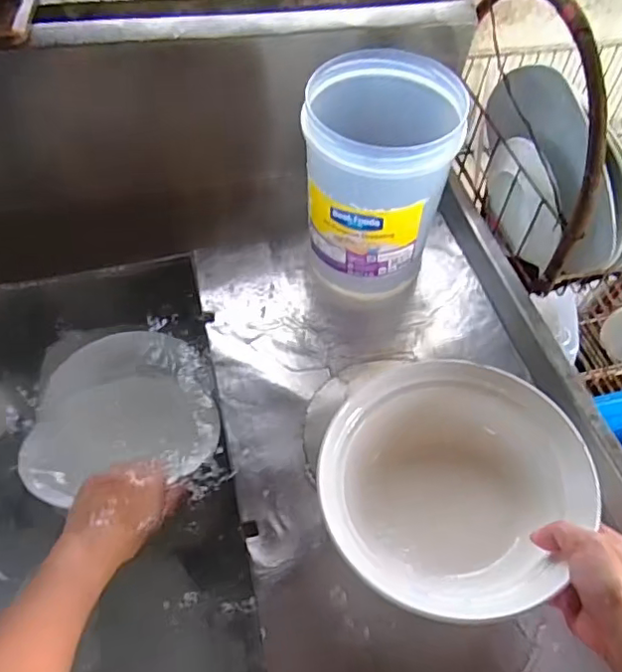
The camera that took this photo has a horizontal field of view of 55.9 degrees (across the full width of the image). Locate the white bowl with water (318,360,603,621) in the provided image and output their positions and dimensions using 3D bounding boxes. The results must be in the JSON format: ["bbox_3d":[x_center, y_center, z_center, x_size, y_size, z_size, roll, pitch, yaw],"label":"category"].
[{"bbox_3d":[0.121,0.132,0.521,0.218,0.084,0.215,2,54,-3],"label":"white bowl with water"}]

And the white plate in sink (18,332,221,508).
[{"bbox_3d":[-0.203,0.076,0.624,0.194,0.031,0.181,-9,55,-10],"label":"white plate in sink"}]

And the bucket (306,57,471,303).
[{"bbox_3d":[0.071,-0.170,0.669,0.151,0.232,0.151,2,54,-3],"label":"bucket"}]

